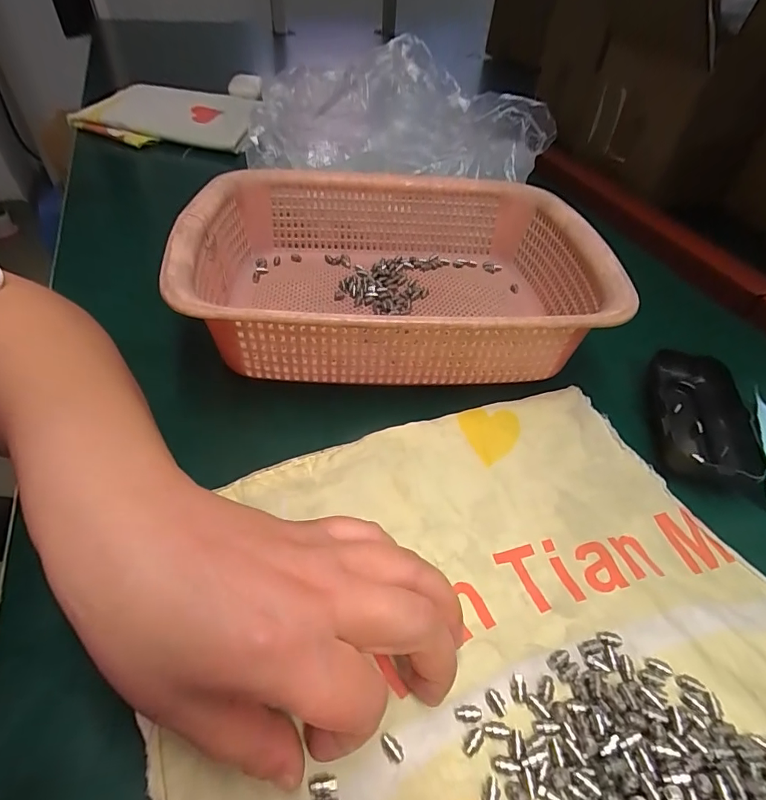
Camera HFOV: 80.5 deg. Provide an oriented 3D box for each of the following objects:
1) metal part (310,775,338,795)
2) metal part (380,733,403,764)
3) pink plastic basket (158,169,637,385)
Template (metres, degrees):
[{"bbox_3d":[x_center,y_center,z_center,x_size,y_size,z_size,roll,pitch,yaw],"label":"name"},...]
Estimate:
[{"bbox_3d":[-0.022,0.143,0.168,0.010,0.004,0.005,-4,48,-8],"label":"metal part"},{"bbox_3d":[0.004,0.137,0.178,0.006,0.004,0.011,-30,56,-28],"label":"metal part"},{"bbox_3d":[0.009,-0.099,0.346,0.285,0.074,0.219,0,46,-3],"label":"pink plastic basket"}]

